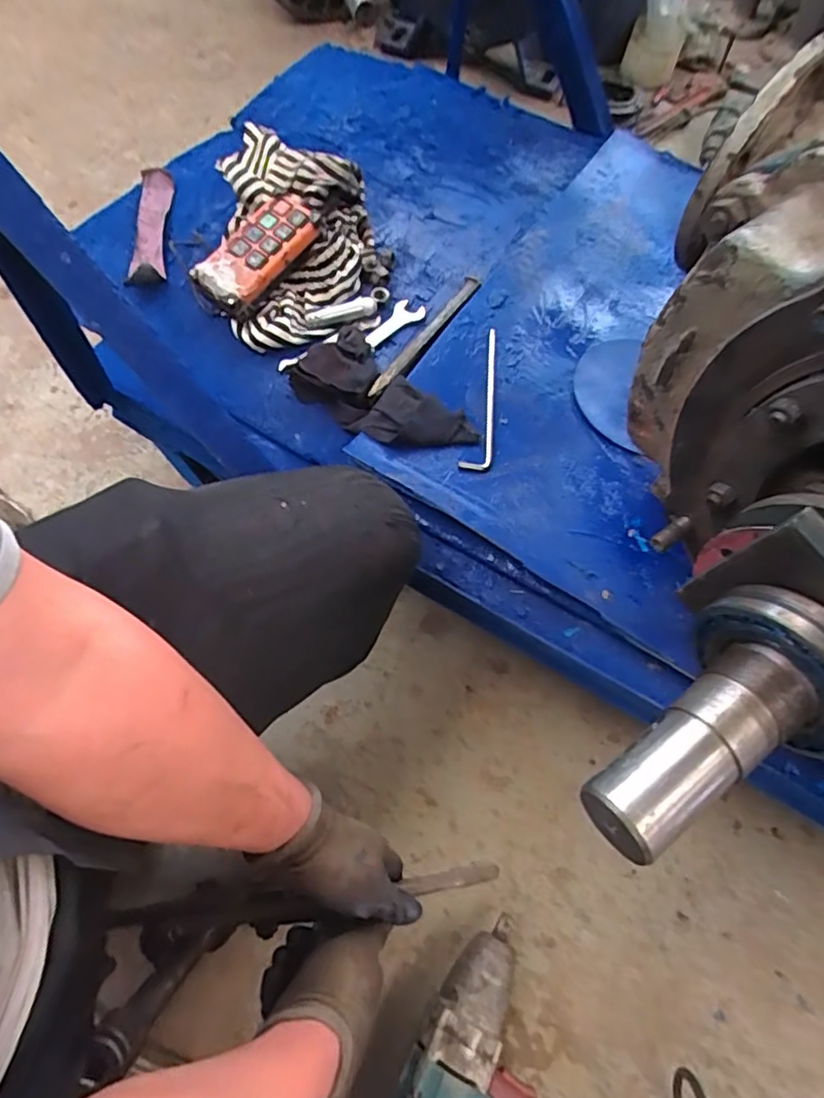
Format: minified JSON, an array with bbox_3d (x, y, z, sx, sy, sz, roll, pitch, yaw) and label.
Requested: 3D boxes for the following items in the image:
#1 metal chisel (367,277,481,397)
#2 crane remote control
[{"bbox_3d":[0.020,-0.263,0.727,0.025,0.008,0.227,31,66,12],"label":"metal chisel"},{"bbox_3d":[-0.187,-0.359,0.732,0.081,0.045,0.161,35,81,14],"label":"crane remote control"}]

